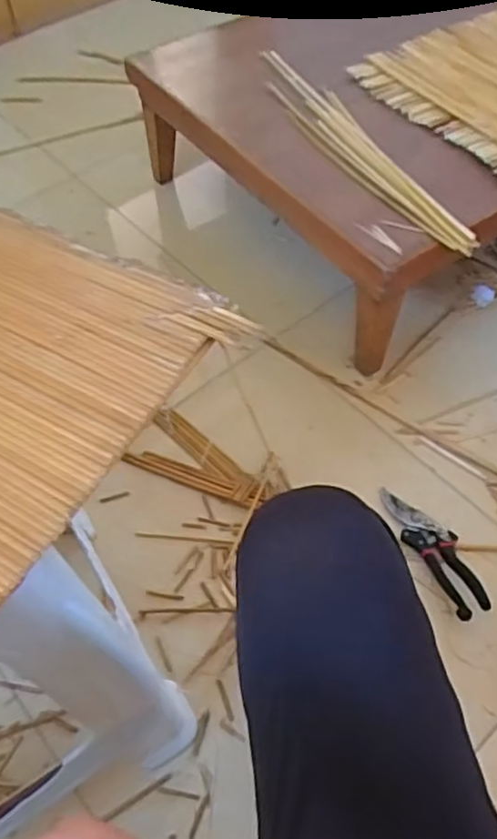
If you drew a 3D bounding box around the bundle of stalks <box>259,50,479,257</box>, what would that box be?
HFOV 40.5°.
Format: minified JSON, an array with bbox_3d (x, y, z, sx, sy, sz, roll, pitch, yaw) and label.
[{"bbox_3d":[0.144,-0.412,0.989,0.080,0.020,0.542,-20,57,-12],"label":"bundle of stalks"}]

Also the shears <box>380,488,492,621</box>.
[{"bbox_3d":[0.237,0.159,0.854,0.055,0.015,0.190,-23,58,-14],"label":"shears"}]

